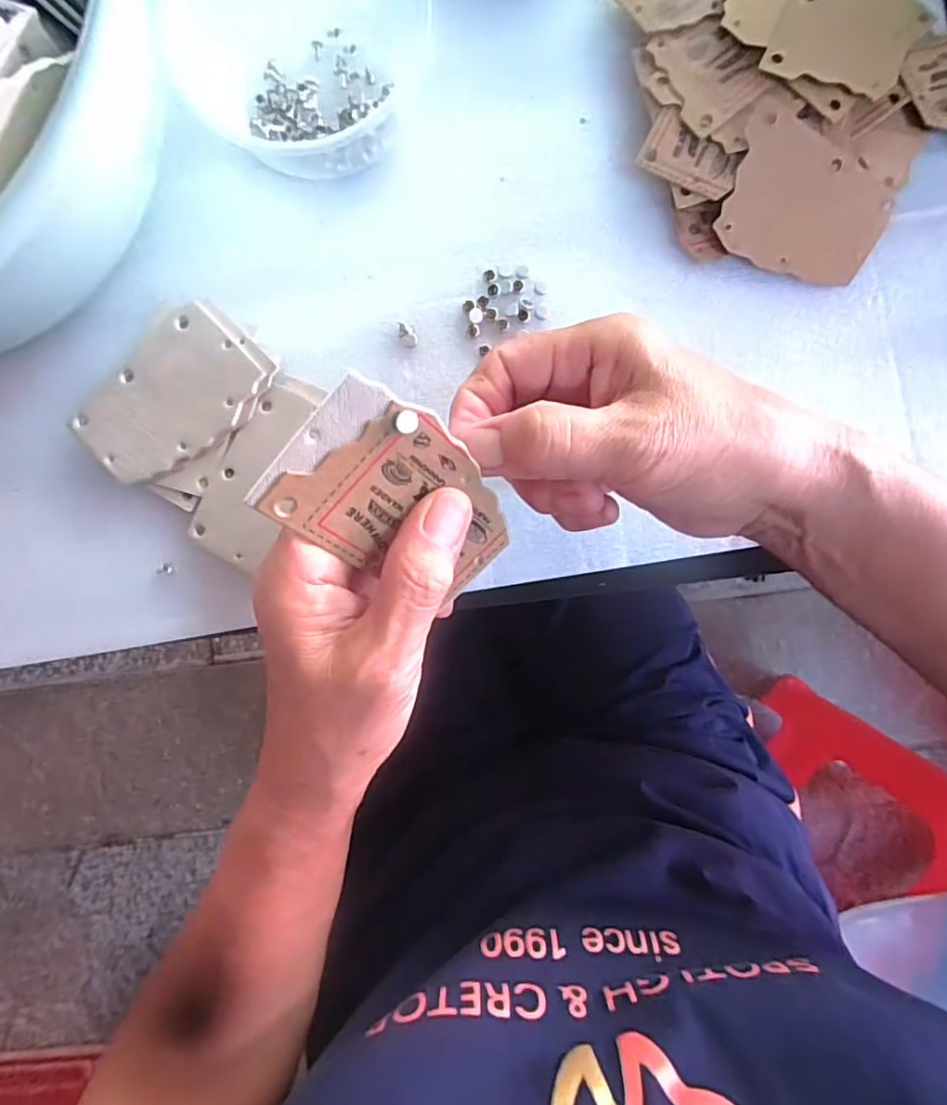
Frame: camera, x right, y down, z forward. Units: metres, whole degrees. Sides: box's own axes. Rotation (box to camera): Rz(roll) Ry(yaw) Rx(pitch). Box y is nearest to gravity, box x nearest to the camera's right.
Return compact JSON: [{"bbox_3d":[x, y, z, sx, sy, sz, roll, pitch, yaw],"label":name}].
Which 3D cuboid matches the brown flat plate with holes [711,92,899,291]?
[{"bbox_3d":[0.151,-0.161,0.260,0.074,0.006,0.063,21,104,-7],"label":"brown flat plate with holes"}]

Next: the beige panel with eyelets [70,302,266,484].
[{"bbox_3d":[-0.143,-0.071,0.269,0.059,0.004,0.082,39,92,3],"label":"beige panel with eyelets"}]

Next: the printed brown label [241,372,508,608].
[{"bbox_3d":[-0.022,-0.016,0.189,0.052,0.004,0.081,-47,128,11],"label":"printed brown label"}]

